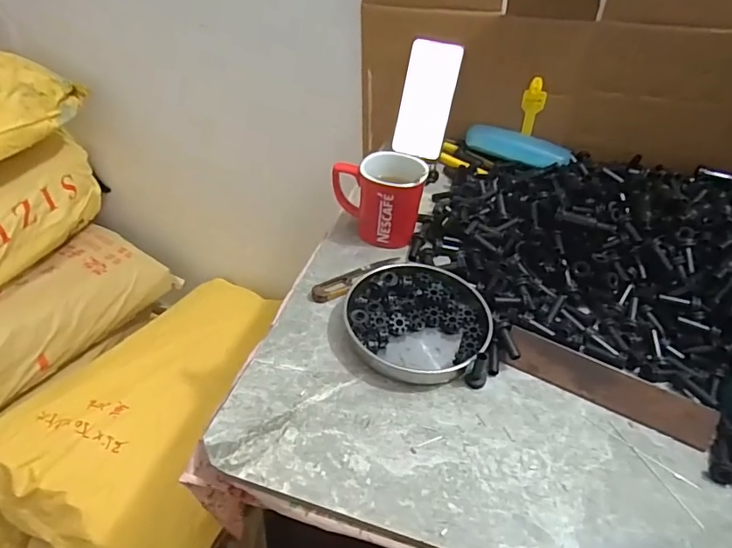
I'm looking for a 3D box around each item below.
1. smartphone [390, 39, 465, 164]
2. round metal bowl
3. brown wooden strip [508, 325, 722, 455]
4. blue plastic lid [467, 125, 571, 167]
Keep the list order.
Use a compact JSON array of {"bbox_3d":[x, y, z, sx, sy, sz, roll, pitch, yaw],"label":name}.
[{"bbox_3d":[0.088,-0.254,0.722,0.077,0.158,0.007,15,15,13],"label":"smartphone"},{"bbox_3d":[0.050,0.043,0.483,0.133,0.026,0.124,3,42,-3],"label":"round metal bowl"},{"bbox_3d":[0.213,0.099,0.440,0.177,0.035,0.014,23,2,20],"label":"brown wooden strip"},{"bbox_3d":[0.220,-0.186,0.726,0.149,0.022,0.062,26,46,21],"label":"blue plastic lid"}]

